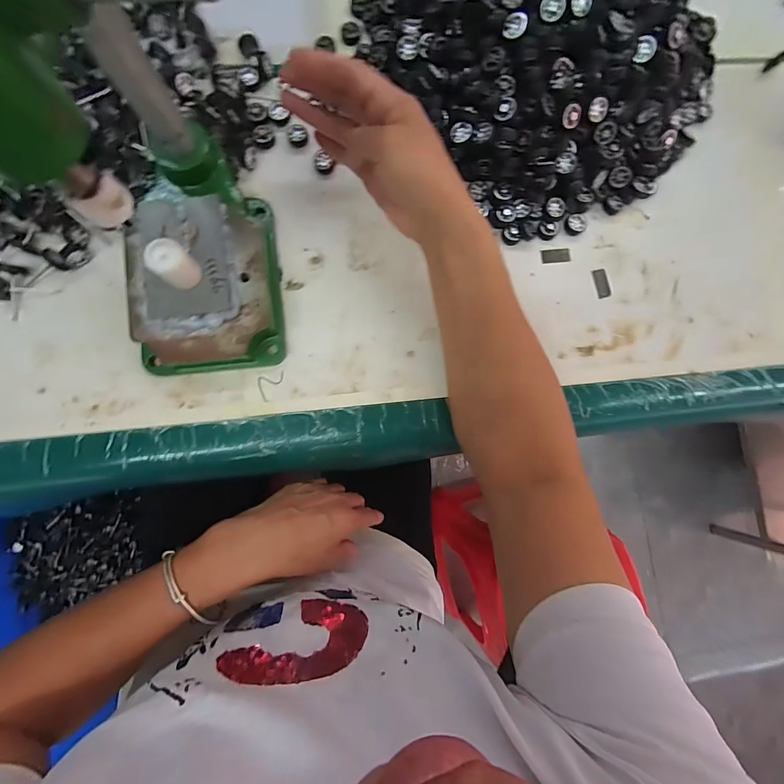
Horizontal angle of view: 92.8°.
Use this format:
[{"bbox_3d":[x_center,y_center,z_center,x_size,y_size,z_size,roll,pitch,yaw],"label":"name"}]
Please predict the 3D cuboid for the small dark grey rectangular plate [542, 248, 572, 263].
[{"bbox_3d":[0.156,-0.129,0.354,0.027,0.004,0.013,-3,86,-5],"label":"small dark grey rectangular plate"}]

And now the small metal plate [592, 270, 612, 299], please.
[{"bbox_3d":[0.200,-0.103,0.354,0.013,0.004,0.027,-11,87,-5],"label":"small metal plate"}]

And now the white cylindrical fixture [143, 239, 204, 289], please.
[{"bbox_3d":[-0.158,-0.093,0.272,0.026,0.031,0.025,0,84,-4],"label":"white cylindrical fixture"}]

